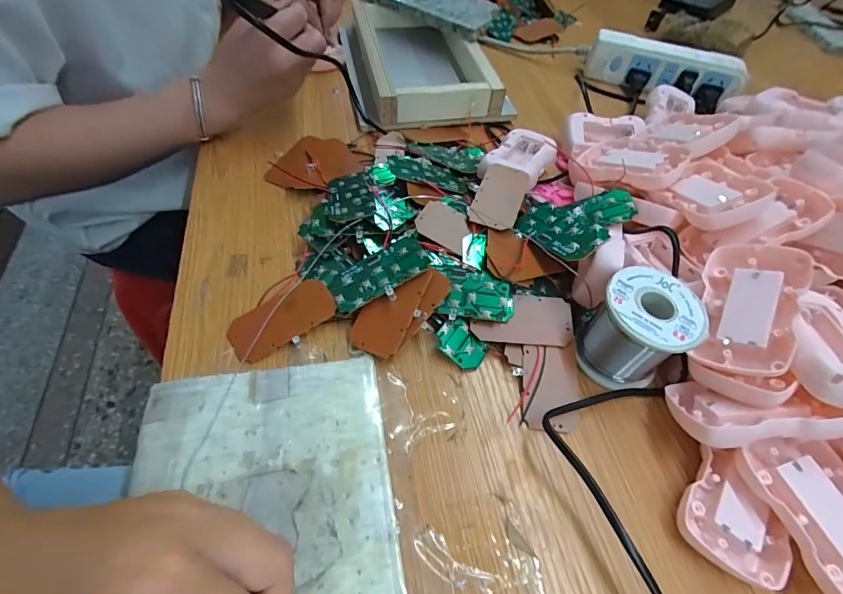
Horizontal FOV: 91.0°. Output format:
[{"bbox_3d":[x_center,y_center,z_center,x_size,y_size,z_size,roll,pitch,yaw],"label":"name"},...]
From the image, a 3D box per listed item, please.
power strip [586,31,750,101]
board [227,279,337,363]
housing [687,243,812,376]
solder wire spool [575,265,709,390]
[{"bbox_3d":[0.315,-0.296,0.539,0.193,0.053,0.036,16,55,6],"label":"power strip"},{"bbox_3d":[-0.100,0.015,0.300,0.076,0.005,0.038,-32,65,-19],"label":"board"},{"bbox_3d":[0.213,0.008,0.271,0.053,0.019,0.089,11,69,47],"label":"housing"},{"bbox_3d":[0.147,0.023,0.286,0.058,0.063,0.060,32,58,17],"label":"solder wire spool"}]

